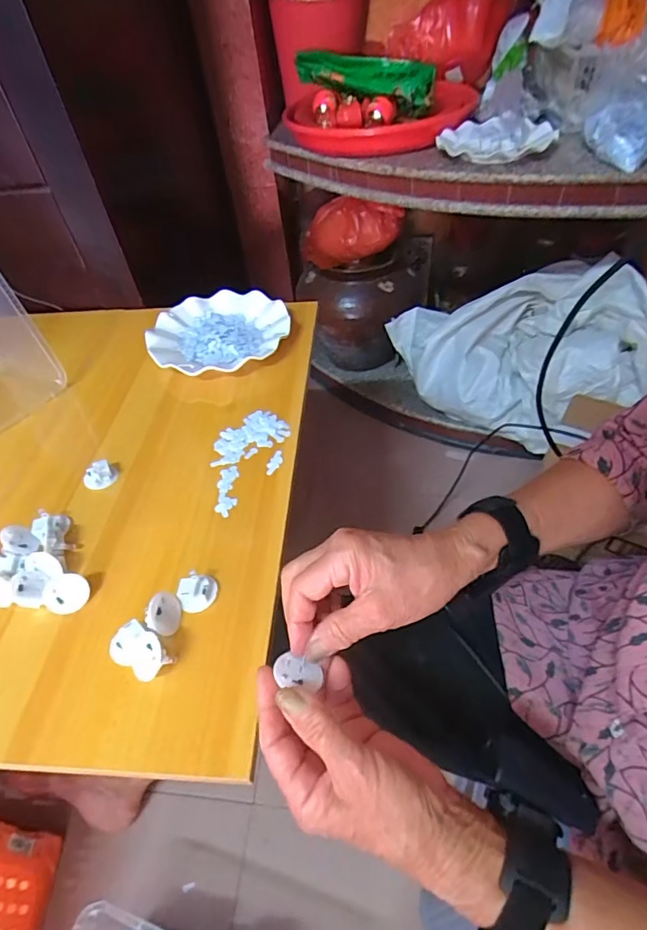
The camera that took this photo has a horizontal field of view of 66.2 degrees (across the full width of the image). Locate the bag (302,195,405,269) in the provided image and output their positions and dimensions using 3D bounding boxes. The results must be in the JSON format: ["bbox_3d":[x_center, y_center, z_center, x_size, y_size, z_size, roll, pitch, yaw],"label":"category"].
[{"bbox_3d":[0.059,-0.506,1.085,0.223,0.122,0.080,0,48,7],"label":"bag"}]

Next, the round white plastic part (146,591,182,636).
[{"bbox_3d":[-0.123,0.116,0.386,0.009,0.029,0.032,-33,50,37],"label":"round white plastic part"}]

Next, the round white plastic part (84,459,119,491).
[{"bbox_3d":[-0.232,0.009,0.513,0.033,0.020,0.033,-4,47,4],"label":"round white plastic part"}]

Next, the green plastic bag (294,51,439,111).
[{"bbox_3d":[0.075,-0.709,0.906,0.260,0.064,0.059,28,56,28],"label":"green plastic bag"}]

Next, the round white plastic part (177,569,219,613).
[{"bbox_3d":[-0.102,0.102,0.404,0.031,0.016,0.028,-21,49,-12],"label":"round white plastic part"}]

